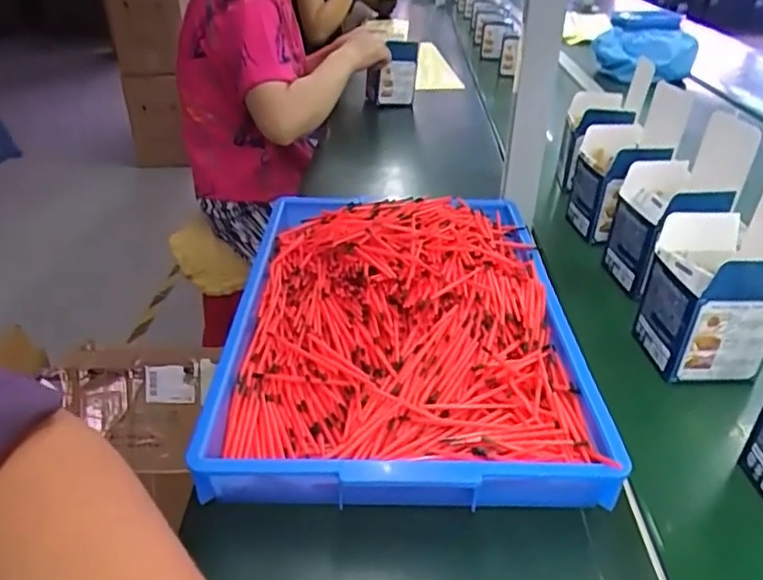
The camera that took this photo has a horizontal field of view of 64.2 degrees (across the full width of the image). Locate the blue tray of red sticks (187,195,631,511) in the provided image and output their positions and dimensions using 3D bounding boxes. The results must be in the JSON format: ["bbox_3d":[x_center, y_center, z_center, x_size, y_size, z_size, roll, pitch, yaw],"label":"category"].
[{"bbox_3d":[0.017,0.016,0.560,0.281,0.067,0.402,-2,30,1],"label":"blue tray of red sticks"}]

